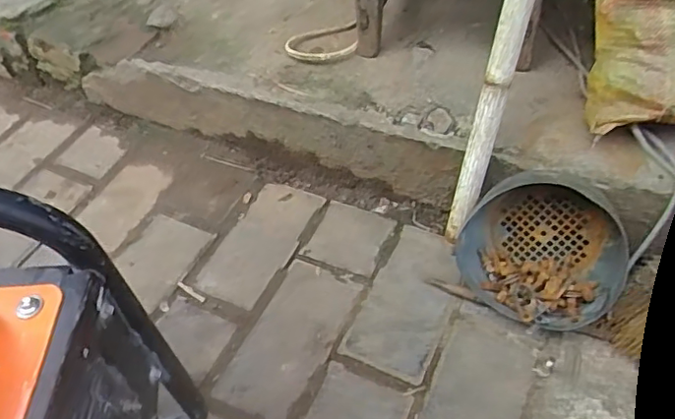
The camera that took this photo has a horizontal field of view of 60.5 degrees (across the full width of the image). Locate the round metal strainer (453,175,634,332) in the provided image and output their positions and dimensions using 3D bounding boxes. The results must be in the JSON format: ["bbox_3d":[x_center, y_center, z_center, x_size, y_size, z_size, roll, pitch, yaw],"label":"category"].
[{"bbox_3d":[0.264,0.045,0.734,0.193,0.189,0.089,22,21,20],"label":"round metal strainer"}]

